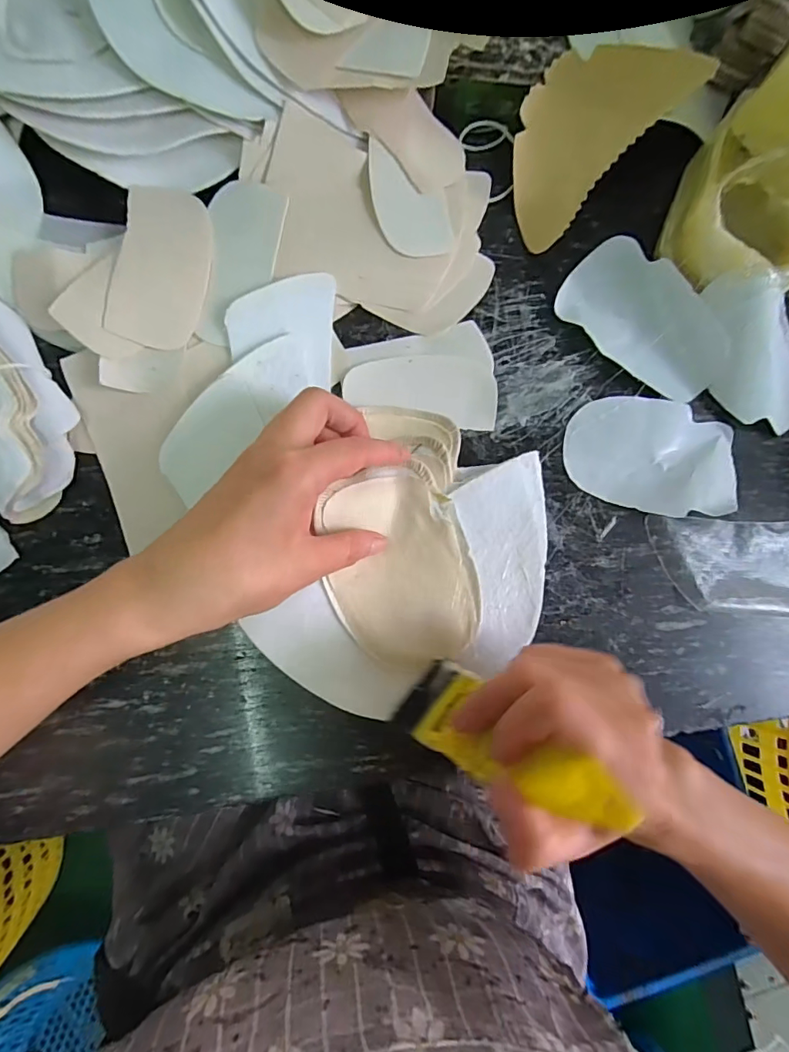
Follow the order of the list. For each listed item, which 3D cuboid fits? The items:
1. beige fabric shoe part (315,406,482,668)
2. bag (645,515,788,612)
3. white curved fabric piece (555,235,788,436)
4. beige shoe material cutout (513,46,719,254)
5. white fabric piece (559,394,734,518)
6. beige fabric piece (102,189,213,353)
[{"bbox_3d":[0.002,0.003,0.267,0.079,0.022,0.143,-4,86,-8],"label":"beige fabric shoe part"},{"bbox_3d":[0.232,0.024,0.305,0.139,0.005,0.059,0,82,-6],"label":"bag"},{"bbox_3d":[0.189,-0.119,0.296,0.173,0.039,0.072,24,82,-4],"label":"white curved fabric piece"},{"bbox_3d":[0.118,-0.251,0.301,0.073,0.004,0.138,45,98,2],"label":"beige shoe material cutout"},{"bbox_3d":[0.163,-0.044,0.299,0.108,0.012,0.071,4,81,-6],"label":"white fabric piece"},{"bbox_3d":[-0.128,-0.142,0.265,0.047,0.005,0.086,10,81,-5],"label":"beige fabric piece"}]

